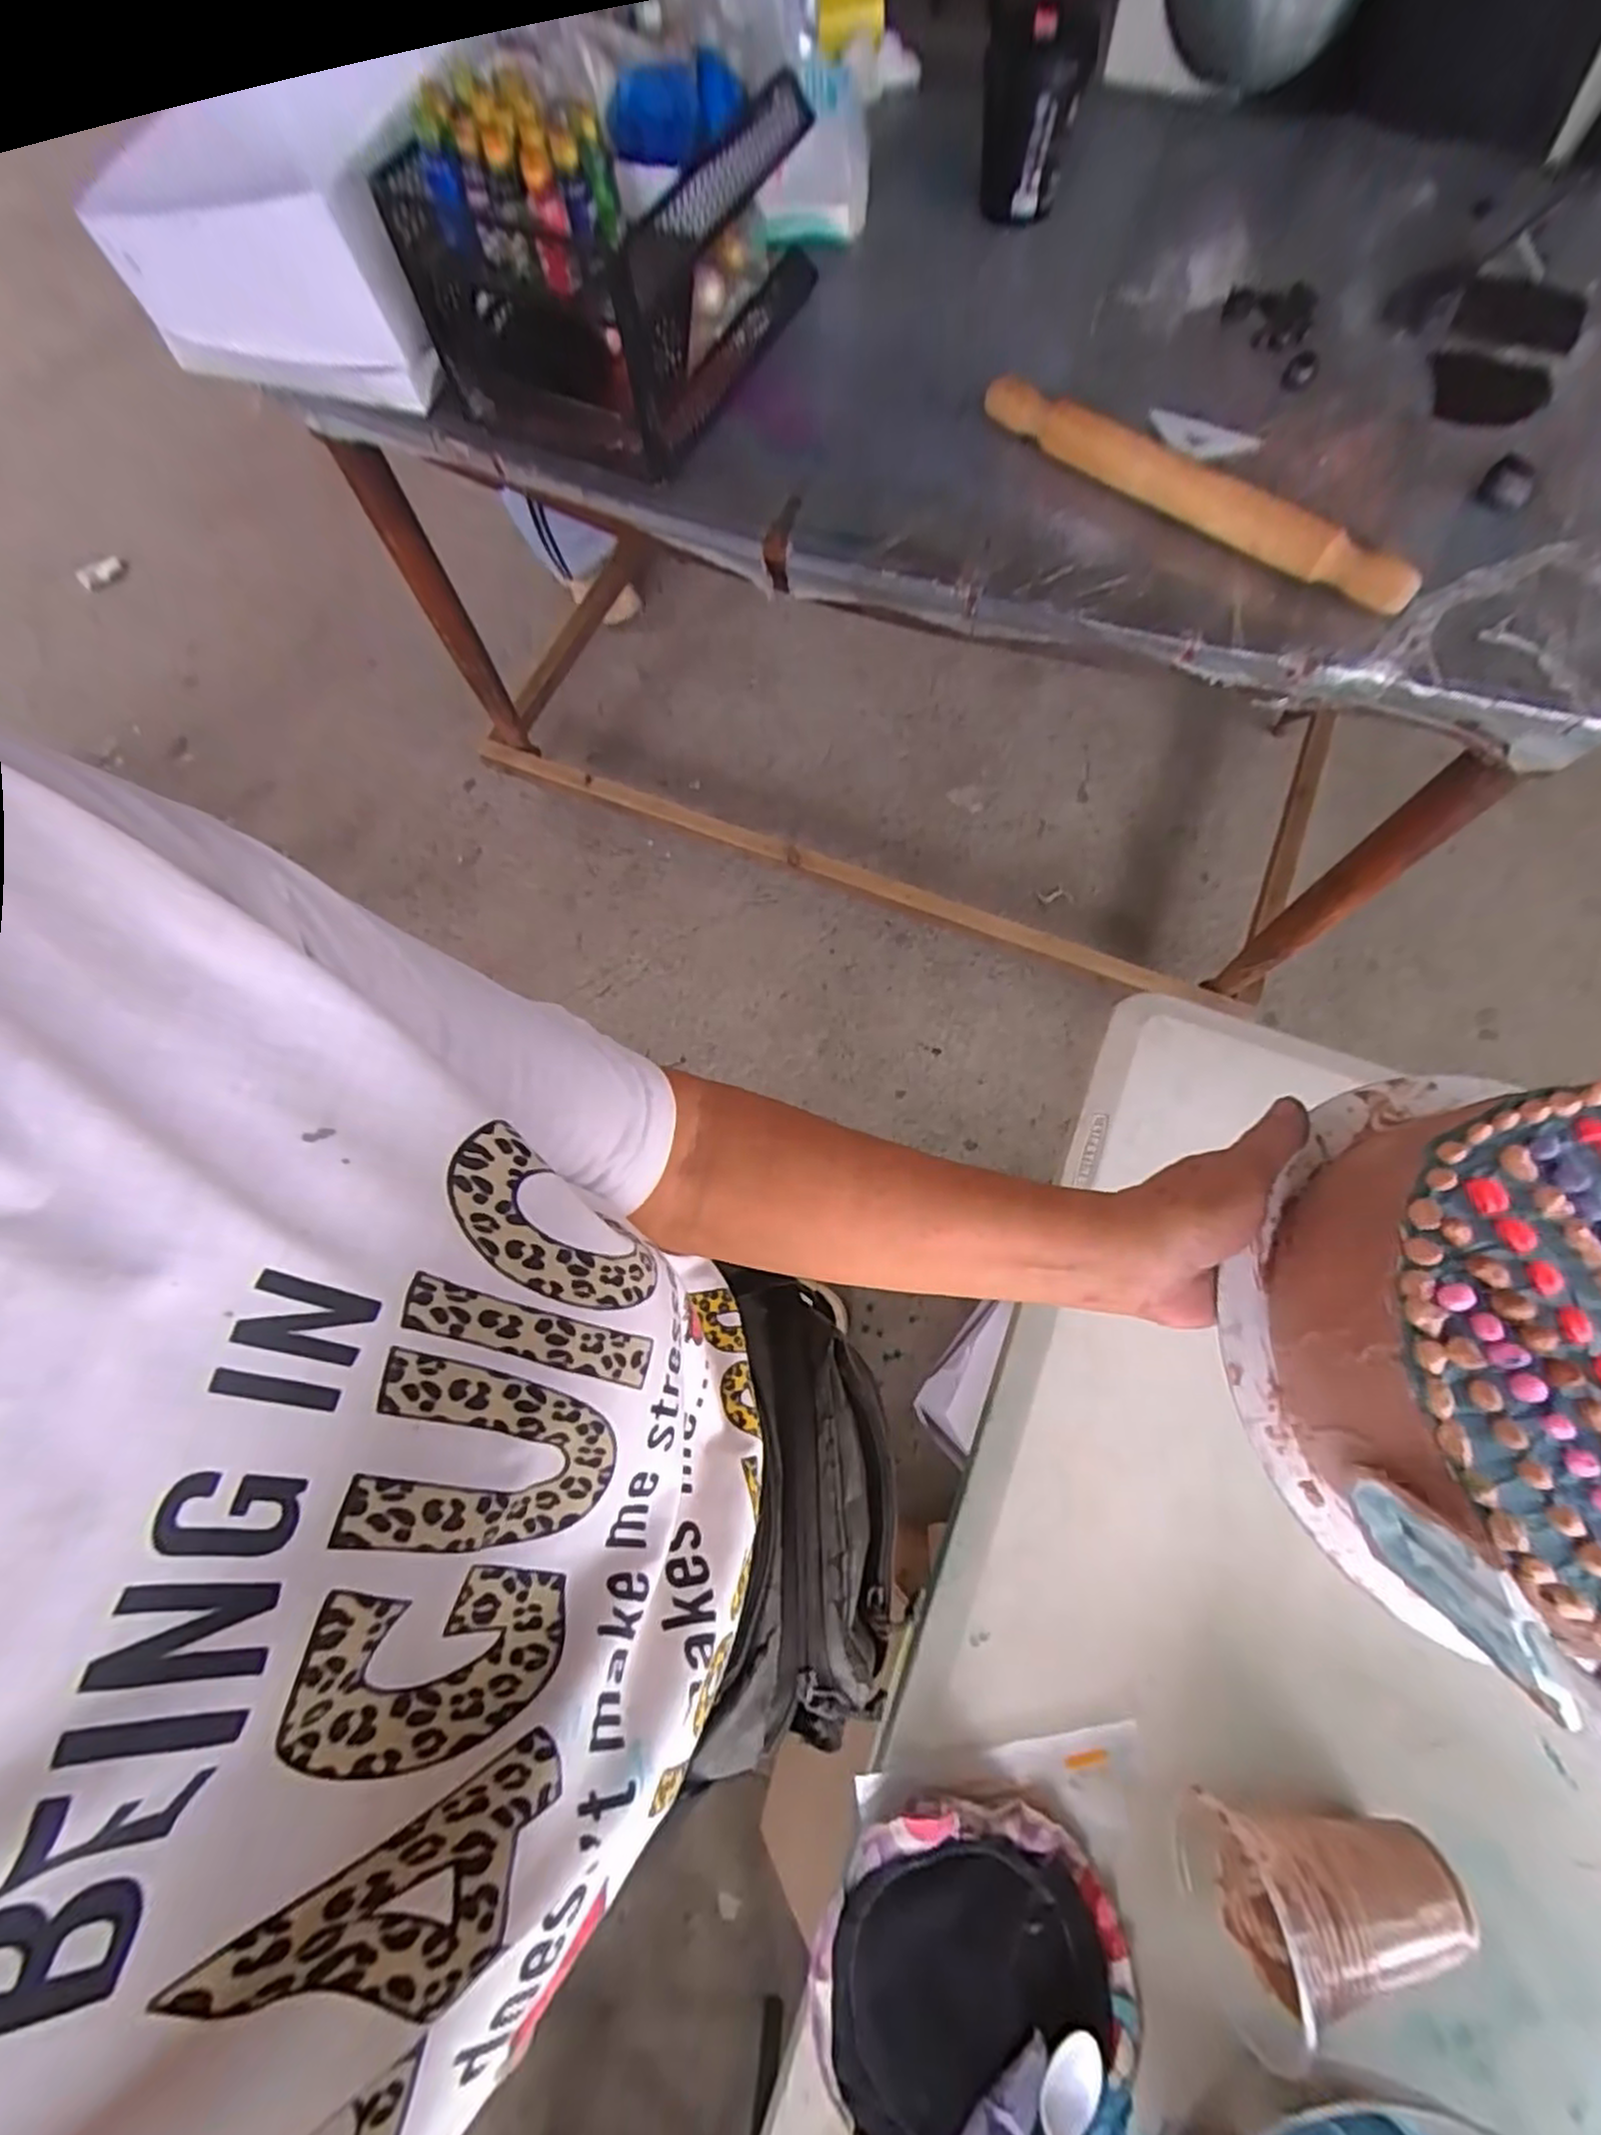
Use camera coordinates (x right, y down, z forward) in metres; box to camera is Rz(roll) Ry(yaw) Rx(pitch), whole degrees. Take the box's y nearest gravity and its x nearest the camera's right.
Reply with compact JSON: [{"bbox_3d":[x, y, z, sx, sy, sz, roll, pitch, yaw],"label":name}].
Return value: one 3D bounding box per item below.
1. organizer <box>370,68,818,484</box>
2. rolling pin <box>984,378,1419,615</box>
[{"bbox_3d":[-0.179,-0.787,0.714,0.262,0.177,0.307,28,74,11],"label":"organizer"},{"bbox_3d":[0.348,-0.531,0.669,0.439,0.042,0.034,42,75,15],"label":"rolling pin"}]

